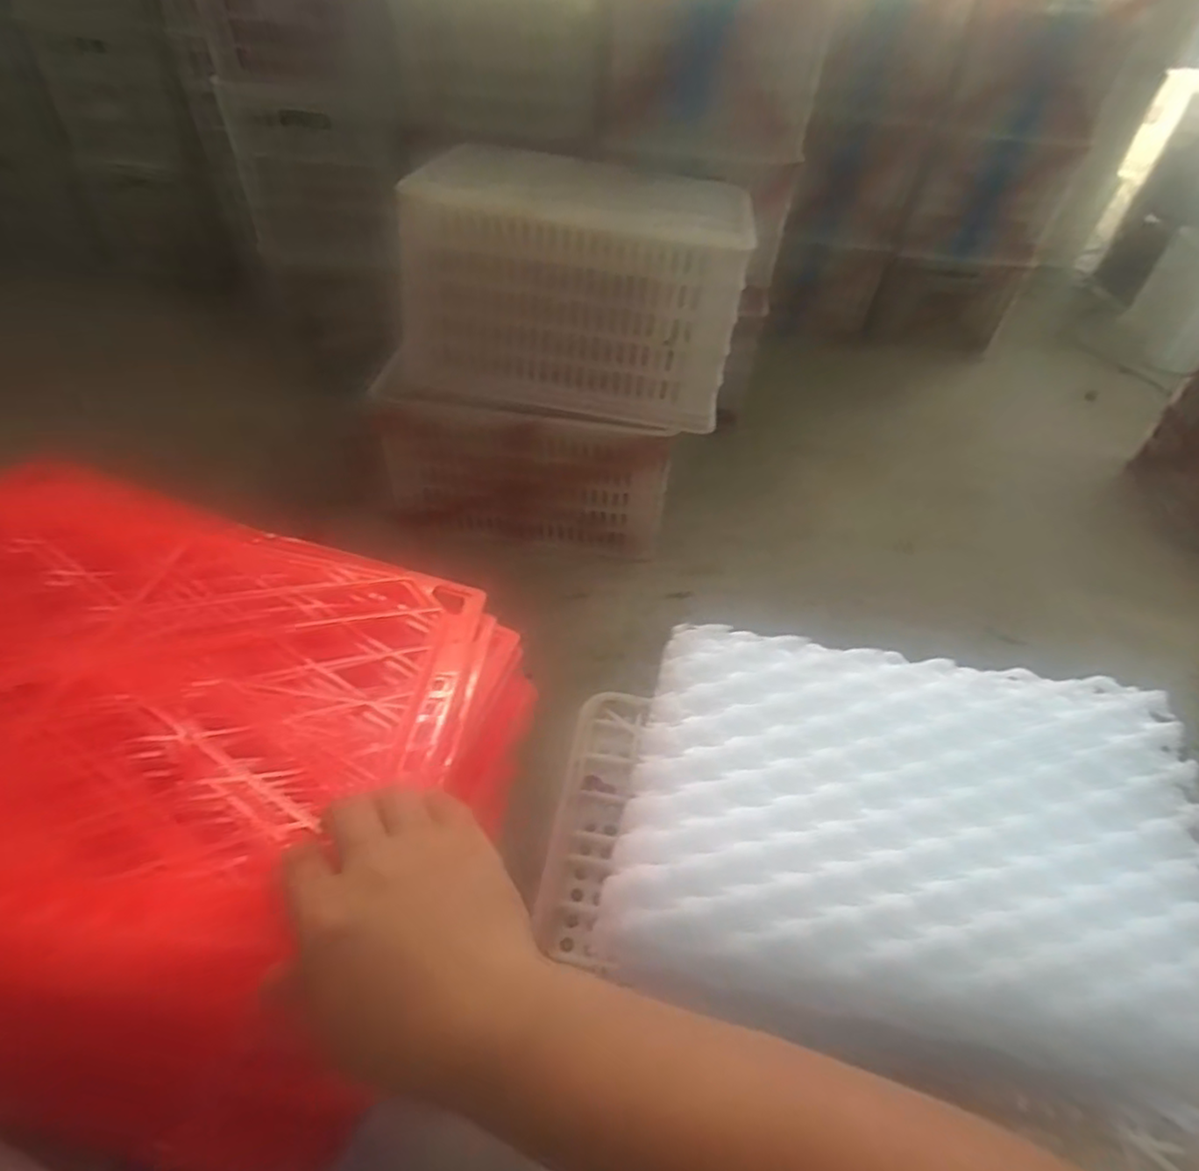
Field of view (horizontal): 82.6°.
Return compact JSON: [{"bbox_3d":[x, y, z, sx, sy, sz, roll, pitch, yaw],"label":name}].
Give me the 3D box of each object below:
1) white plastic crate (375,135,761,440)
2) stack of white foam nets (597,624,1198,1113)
[{"bbox_3d":[-0.046,-0.509,1.162,0.547,0.299,0.305,9,45,3],"label":"white plastic crate"},{"bbox_3d":[0.212,0.152,0.468,0.395,0.073,0.284,13,46,7],"label":"stack of white foam nets"}]

